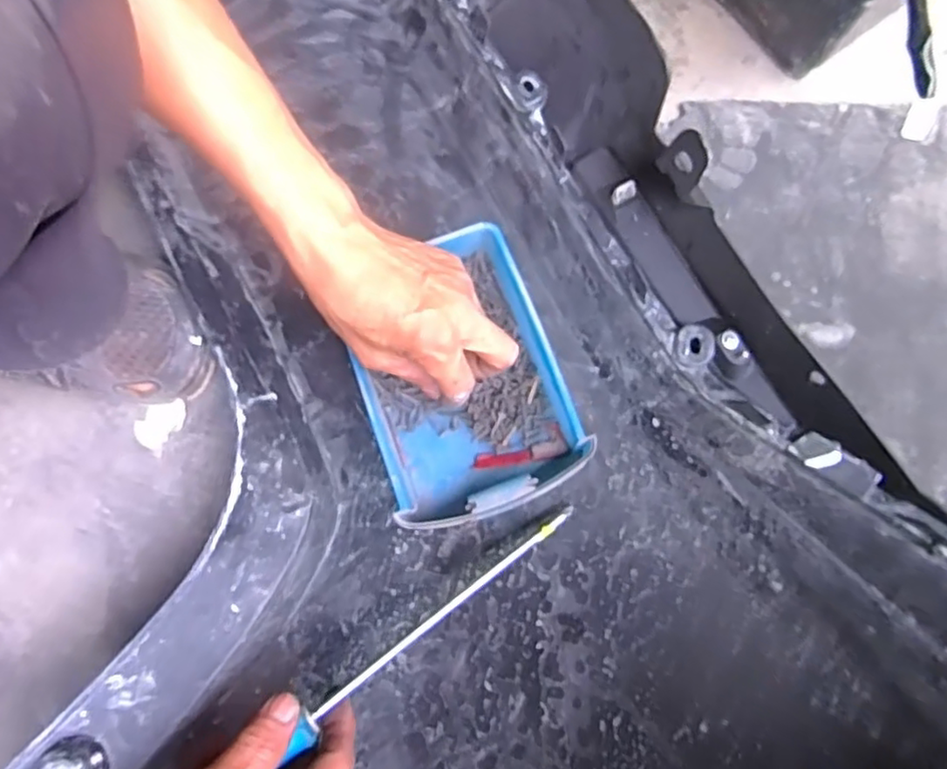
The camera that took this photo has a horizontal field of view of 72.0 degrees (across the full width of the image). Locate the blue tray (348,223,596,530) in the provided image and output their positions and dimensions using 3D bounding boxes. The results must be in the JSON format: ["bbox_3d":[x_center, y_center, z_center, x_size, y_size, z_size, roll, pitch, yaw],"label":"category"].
[{"bbox_3d":[-0.011,-0.005,0.448,0.130,0.041,0.185,-20,80,-3],"label":"blue tray"}]

